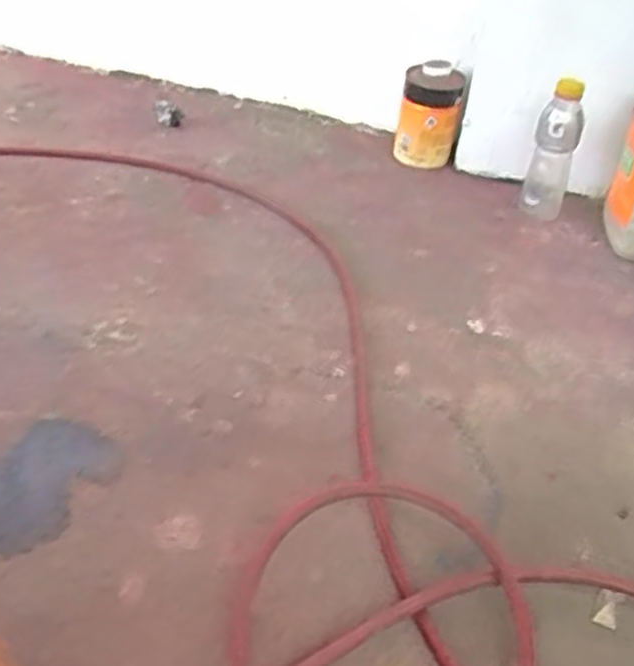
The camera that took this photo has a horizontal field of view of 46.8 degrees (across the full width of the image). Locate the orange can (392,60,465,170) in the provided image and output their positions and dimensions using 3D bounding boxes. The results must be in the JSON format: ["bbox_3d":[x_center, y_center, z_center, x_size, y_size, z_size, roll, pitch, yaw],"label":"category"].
[{"bbox_3d":[0.185,-0.359,1.225,0.095,0.164,0.110,10,39,4],"label":"orange can"}]

